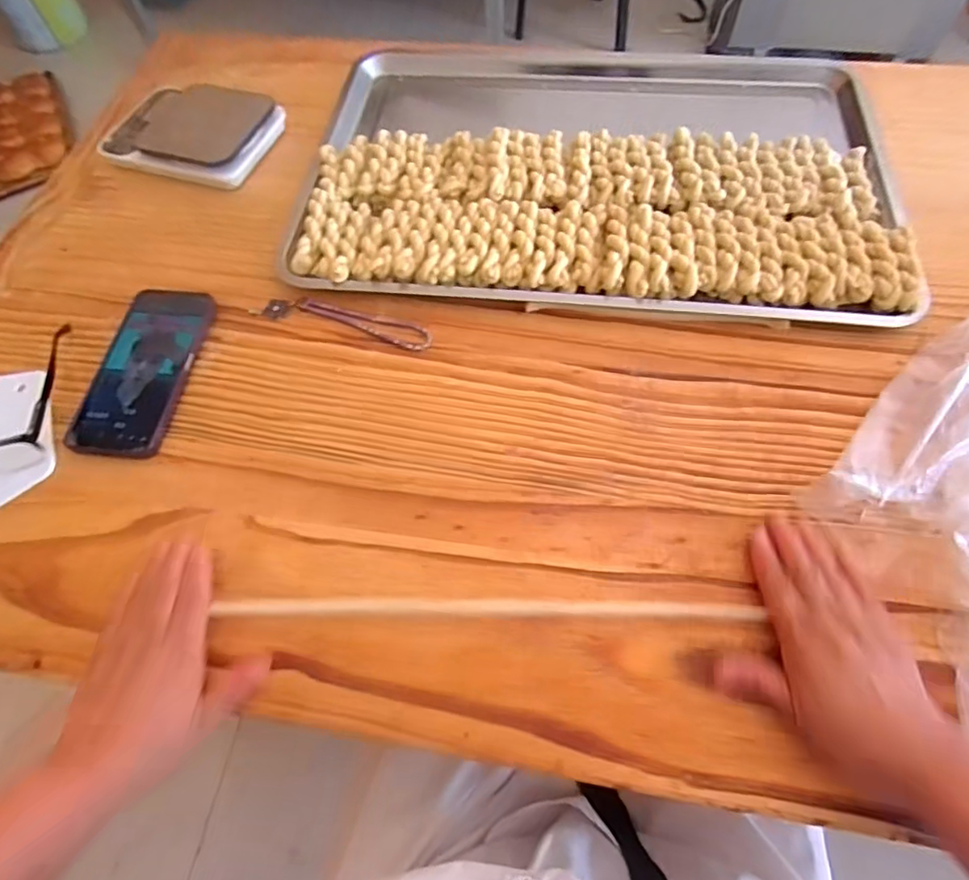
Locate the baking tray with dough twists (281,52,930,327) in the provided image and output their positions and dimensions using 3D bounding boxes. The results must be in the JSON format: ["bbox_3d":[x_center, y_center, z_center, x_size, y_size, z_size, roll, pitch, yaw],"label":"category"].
[{"bbox_3d":[0.104,-0.291,0.564,0.541,0.040,0.373,6,63,5],"label":"baking tray with dough twists"}]

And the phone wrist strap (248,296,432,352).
[{"bbox_3d":[-0.126,-0.107,0.497,0.165,0.004,0.028,14,64,9],"label":"phone wrist strap"}]

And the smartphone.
[{"bbox_3d":[-0.291,-0.062,0.480,0.077,0.016,0.160,7,63,5],"label":"smartphone"}]

